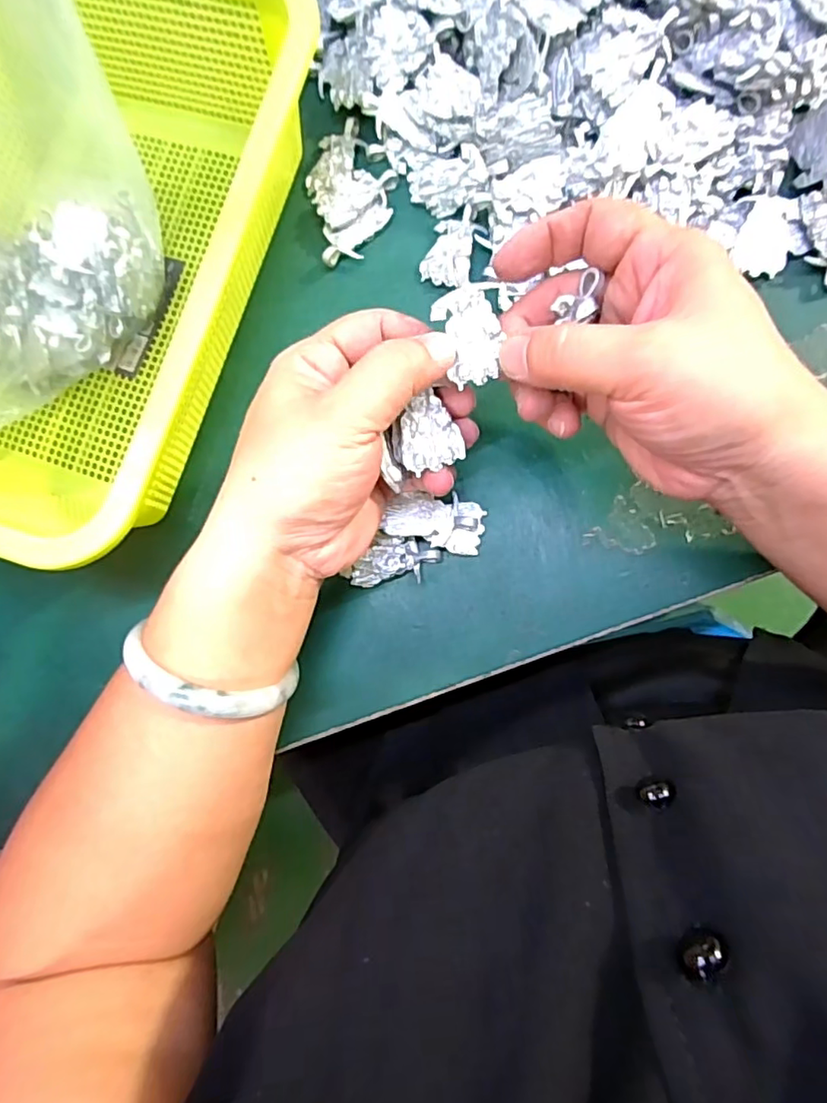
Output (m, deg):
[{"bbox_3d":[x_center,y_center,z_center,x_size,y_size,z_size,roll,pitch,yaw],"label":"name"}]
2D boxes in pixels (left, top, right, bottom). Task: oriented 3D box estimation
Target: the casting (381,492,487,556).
[{"bbox_3d":[0.011,-0.014,0.272,0.043,0.013,0.024,13,86,9],"label":"casting"}]

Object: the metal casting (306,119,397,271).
[{"bbox_3d":[-0.031,-0.185,0.300,0.043,0.008,0.070,-14,82,6],"label":"metal casting"}]

